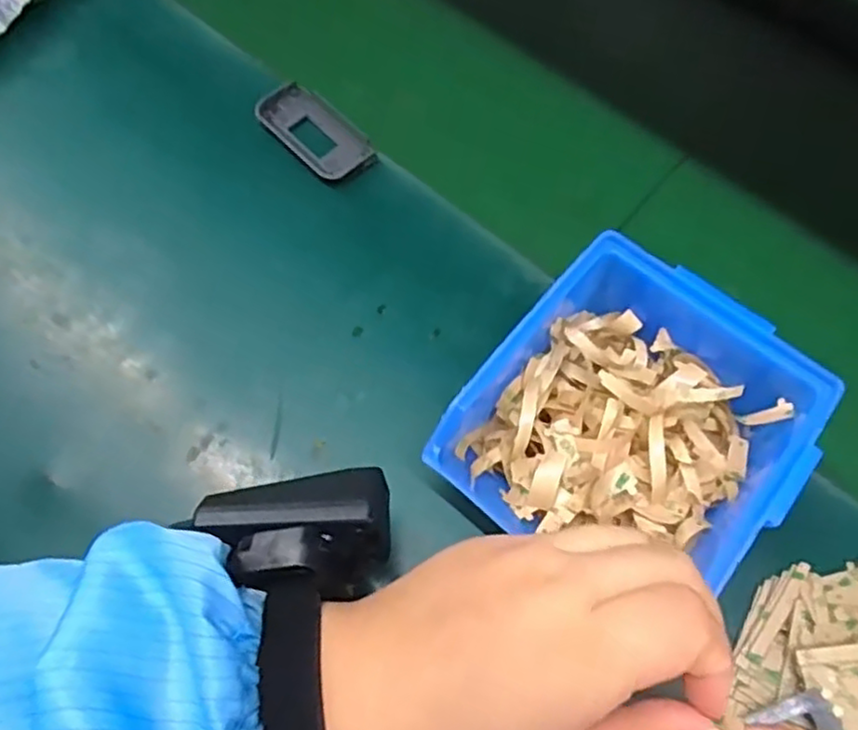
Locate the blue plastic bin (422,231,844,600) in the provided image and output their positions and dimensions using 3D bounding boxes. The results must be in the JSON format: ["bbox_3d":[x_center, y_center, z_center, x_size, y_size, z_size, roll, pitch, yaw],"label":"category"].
[{"bbox_3d":[0.088,0.029,0.302,0.124,0.066,0.140,37,68,14],"label":"blue plastic bin"}]

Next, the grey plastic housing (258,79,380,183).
[{"bbox_3d":[-0.066,-0.137,0.398,0.040,0.009,0.074,-41,73,-20],"label":"grey plastic housing"}]

